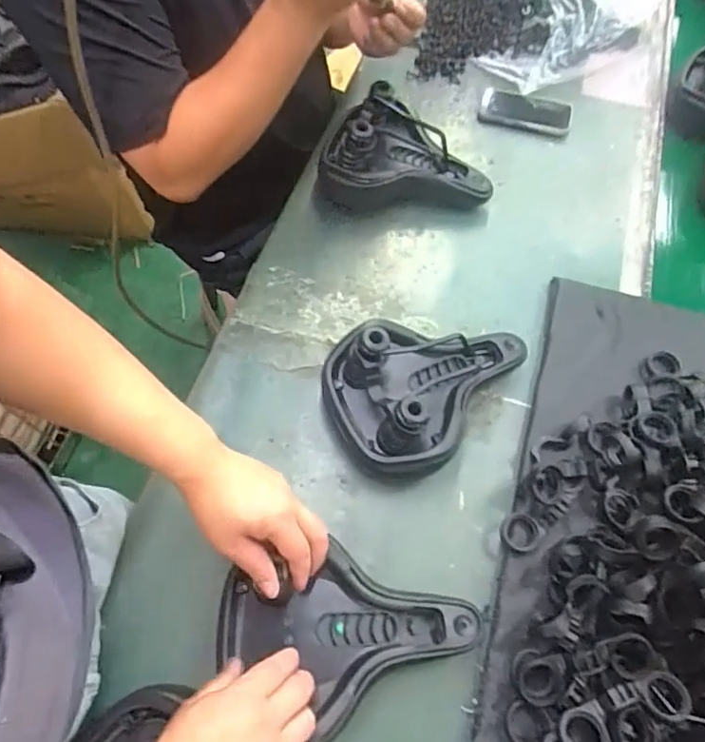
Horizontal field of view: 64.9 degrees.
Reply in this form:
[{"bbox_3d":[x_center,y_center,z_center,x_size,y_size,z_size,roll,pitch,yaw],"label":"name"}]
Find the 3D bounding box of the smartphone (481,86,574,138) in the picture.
[{"bbox_3d":[0.297,-0.444,0.950,0.153,0.013,0.085,15,64,6],"label":"smartphone"}]

